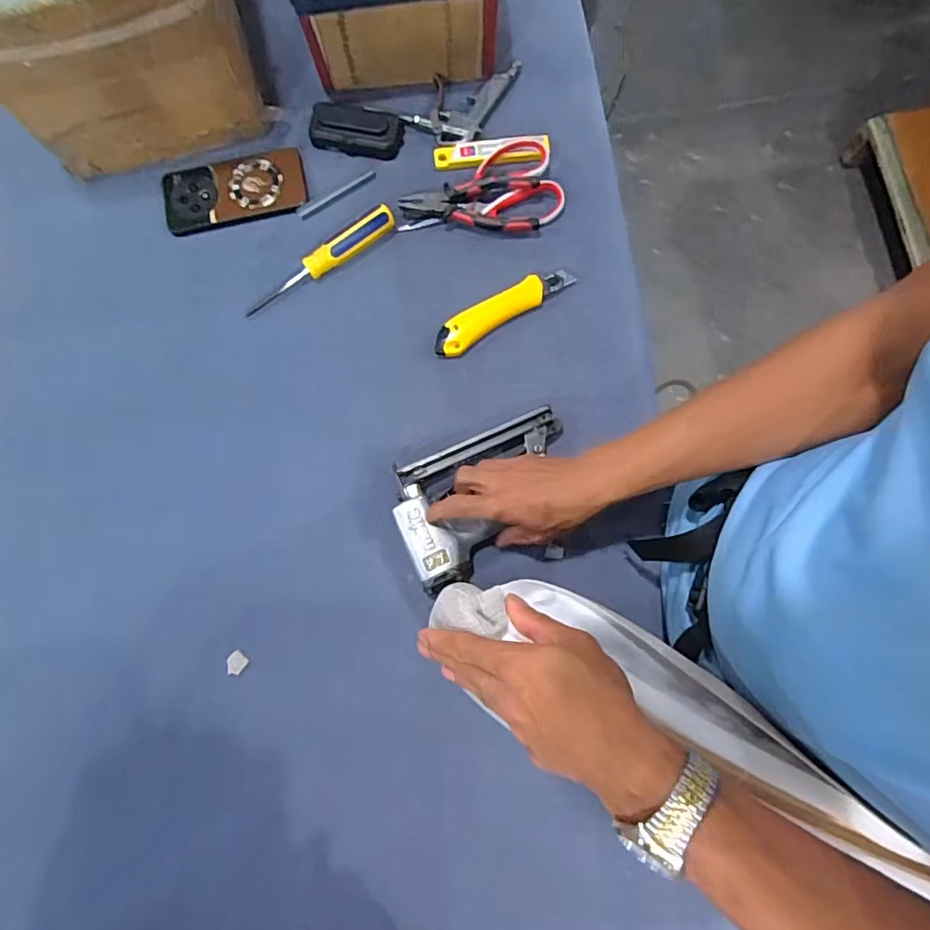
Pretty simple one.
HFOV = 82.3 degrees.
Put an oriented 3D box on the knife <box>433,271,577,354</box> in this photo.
[{"bbox_3d":[0.040,-0.175,0.587,0.170,0.014,0.040,-33,81,-6],"label":"knife"}]

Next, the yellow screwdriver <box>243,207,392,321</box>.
[{"bbox_3d":[-0.162,-0.226,0.586,0.188,0.024,0.030,-36,82,-7],"label":"yellow screwdriver"}]

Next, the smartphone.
[{"bbox_3d":[-0.268,-0.321,0.616,0.161,0.006,0.086,-13,80,-3],"label":"smartphone"}]

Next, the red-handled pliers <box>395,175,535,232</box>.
[{"bbox_3d":[0.005,-0.292,0.601,0.152,0.026,0.057,-2,79,-1],"label":"red-handled pliers"}]

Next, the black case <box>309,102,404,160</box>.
[{"bbox_3d":[-0.127,-0.395,0.620,0.109,0.020,0.057,15,79,2],"label":"black case"}]

